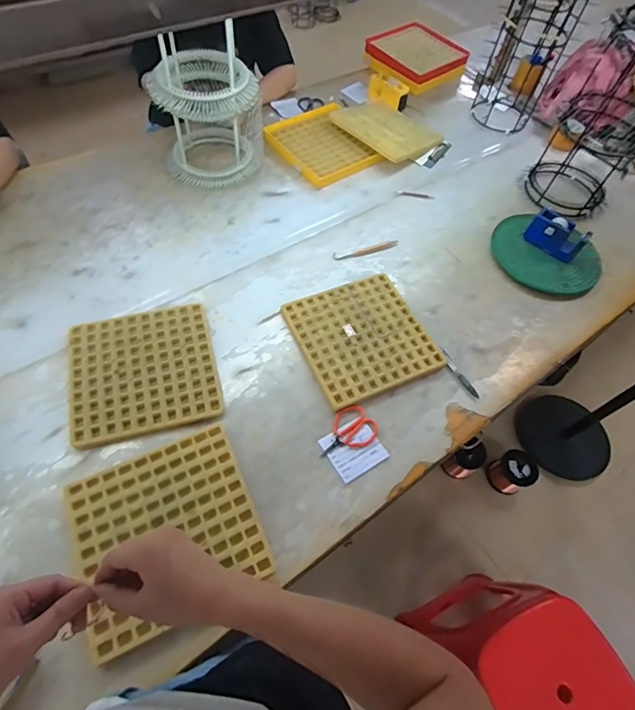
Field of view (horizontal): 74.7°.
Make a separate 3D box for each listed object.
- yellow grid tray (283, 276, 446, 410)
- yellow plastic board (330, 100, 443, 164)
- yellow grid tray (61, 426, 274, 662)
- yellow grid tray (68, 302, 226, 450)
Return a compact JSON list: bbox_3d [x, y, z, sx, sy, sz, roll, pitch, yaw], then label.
[{"bbox_3d":[0.091,-0.039,0.866,0.254,0.019,0.264,-20,62,-16],"label":"yellow grid tray"},{"bbox_3d":[0.203,-0.666,1.222,0.269,0.032,0.224,37,60,16],"label":"yellow plastic board"},{"bbox_3d":[-0.231,0.267,0.646,0.259,0.019,0.258,-21,62,-16],"label":"yellow grid tray"},{"bbox_3d":[-0.327,0.030,0.790,0.261,0.025,0.258,-14,61,-12],"label":"yellow grid tray"}]

